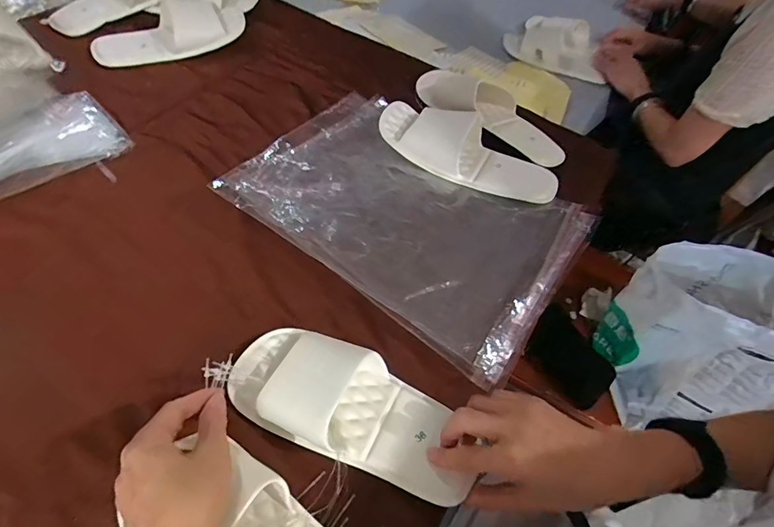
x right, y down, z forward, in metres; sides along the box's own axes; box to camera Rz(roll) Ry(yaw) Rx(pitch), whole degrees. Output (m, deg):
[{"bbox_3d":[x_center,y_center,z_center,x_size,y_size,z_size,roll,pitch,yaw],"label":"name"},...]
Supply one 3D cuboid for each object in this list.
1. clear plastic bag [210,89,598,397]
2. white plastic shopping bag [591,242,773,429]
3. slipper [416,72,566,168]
[{"bbox_3d":[0.033,-0.071,0.512,0.387,0.032,0.277,35,58,19],"label":"clear plastic bag"},{"bbox_3d":[0.565,0.125,0.716,0.289,0.257,0.267,-10,57,-14],"label":"white plastic shopping bag"},{"bbox_3d":[0.167,-0.250,0.643,0.099,0.051,0.265,-35,66,-27],"label":"slipper"}]

